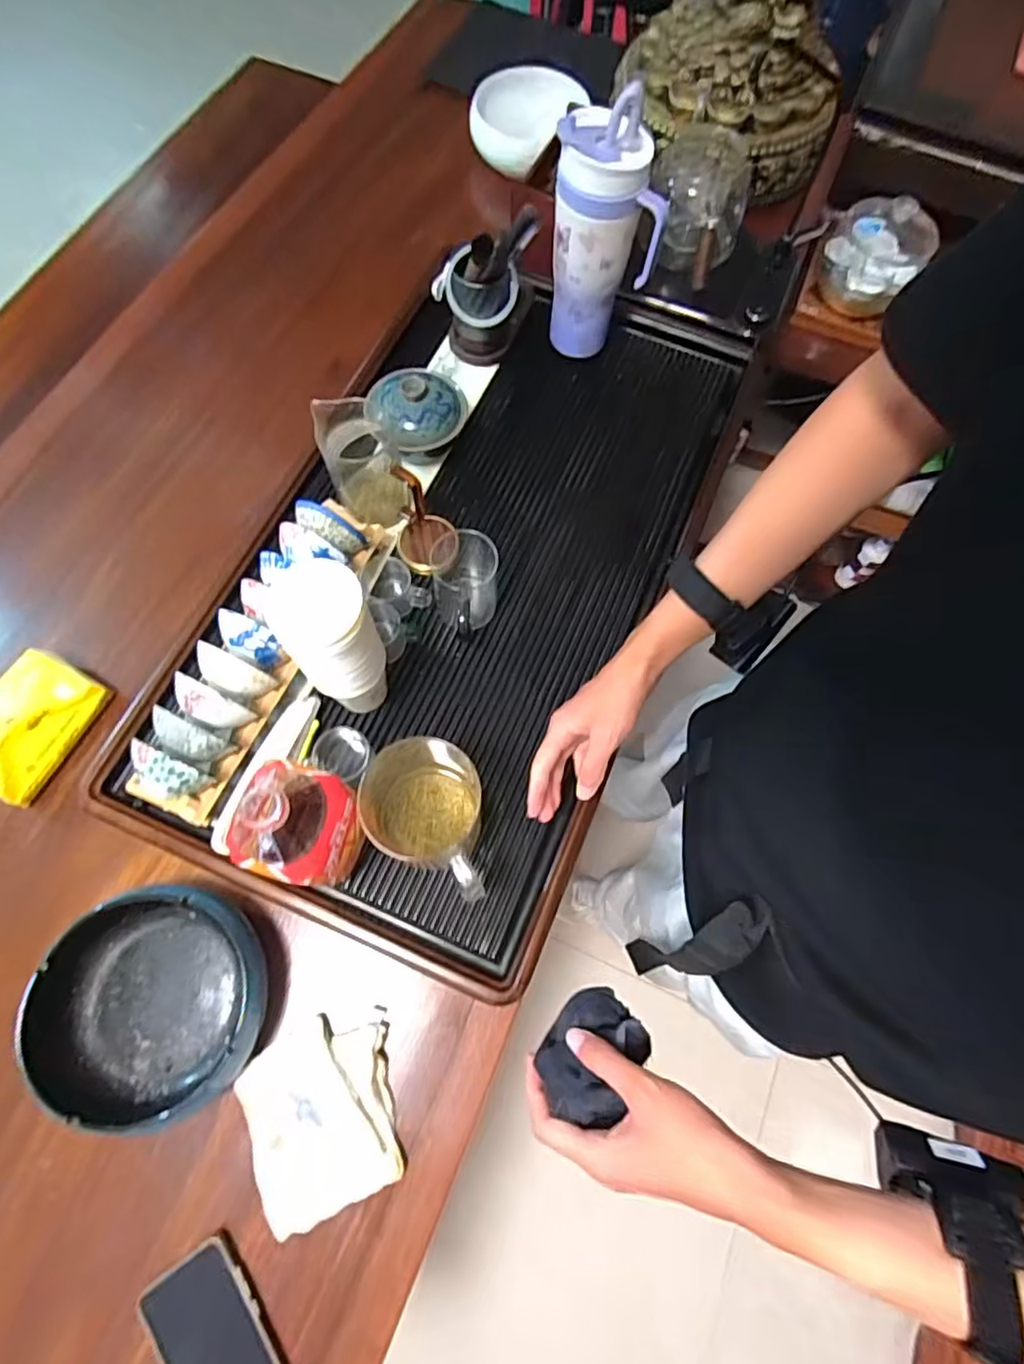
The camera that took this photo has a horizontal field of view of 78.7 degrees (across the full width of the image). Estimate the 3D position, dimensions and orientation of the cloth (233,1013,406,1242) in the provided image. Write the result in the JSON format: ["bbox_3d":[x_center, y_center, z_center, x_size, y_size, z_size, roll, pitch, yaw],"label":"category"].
[{"bbox_3d":[-0.174,0.401,0.580,0.132,0.019,0.149,-22,72,-10],"label":"cloth"}]

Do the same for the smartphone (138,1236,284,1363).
[{"bbox_3d":[-0.243,0.569,0.522,0.078,0.018,0.161,-31,74,-13],"label":"smartphone"}]

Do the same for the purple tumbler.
[{"bbox_3d":[0.111,-0.525,0.746,0.122,0.264,0.080,16,70,4],"label":"purple tumbler"}]

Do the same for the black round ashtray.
[{"bbox_3d":[-0.336,0.294,0.582,0.205,0.062,0.194,1,70,-2],"label":"black round ashtray"}]

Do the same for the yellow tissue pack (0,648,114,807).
[{"bbox_3d":[-0.522,0.046,0.674,0.087,0.062,0.146,26,71,7],"label":"yellow tissue pack"}]

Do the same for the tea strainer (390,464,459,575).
[{"bbox_3d":[-0.099,-0.182,0.706,0.069,0.101,0.081,-7,70,-5],"label":"tea strainer"}]

